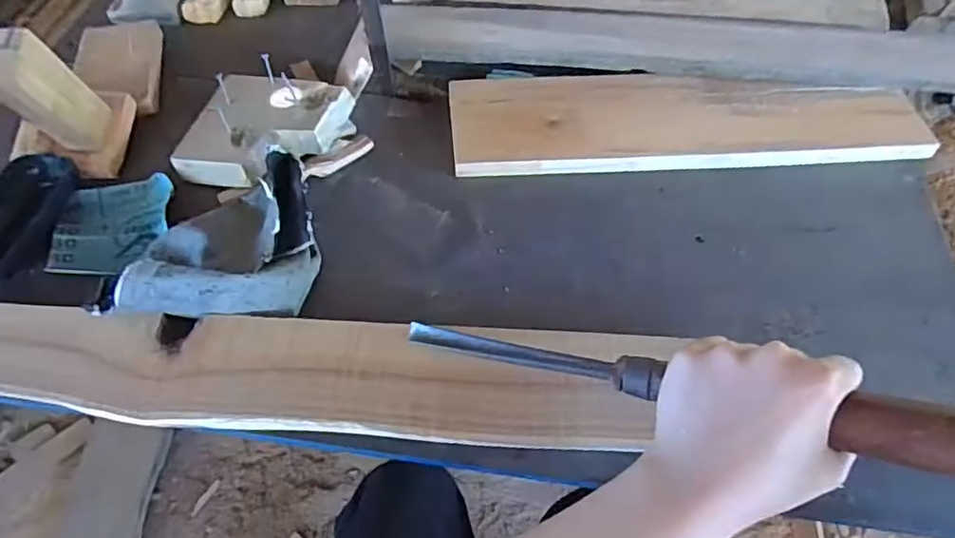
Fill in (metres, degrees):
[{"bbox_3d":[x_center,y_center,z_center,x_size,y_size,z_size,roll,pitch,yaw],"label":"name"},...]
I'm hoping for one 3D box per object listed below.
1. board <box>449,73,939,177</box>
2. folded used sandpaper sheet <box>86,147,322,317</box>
[{"bbox_3d":[0.173,-0.127,0.512,0.386,0.018,0.102,-1,54,0],"label":"board"},{"bbox_3d":[-0.183,-0.019,0.405,0.141,0.057,0.109,-11,55,-7],"label":"folded used sandpaper sheet"}]

